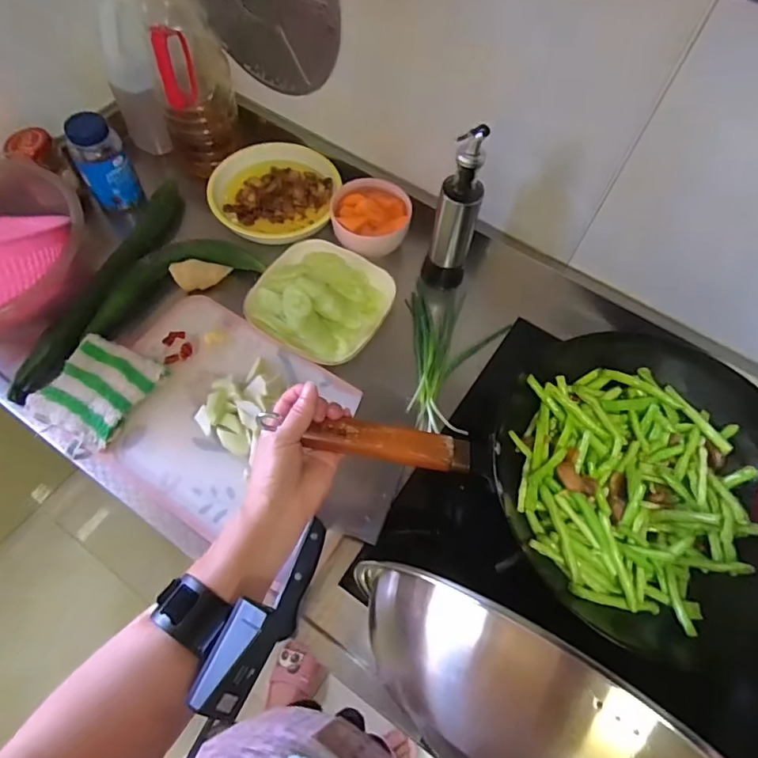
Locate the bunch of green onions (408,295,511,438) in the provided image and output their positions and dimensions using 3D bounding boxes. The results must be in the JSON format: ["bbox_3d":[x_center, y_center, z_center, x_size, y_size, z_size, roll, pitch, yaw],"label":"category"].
[{"bbox_3d":[0.105,-0.026,0.683,0.130,0.027,0.211,2,64,-1],"label":"bunch of green onions"}]

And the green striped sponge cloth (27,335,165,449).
[{"bbox_3d":[-0.352,0.009,0.619,0.124,0.028,0.122,27,66,11],"label":"green striped sponge cloth"}]

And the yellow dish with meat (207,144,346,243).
[{"bbox_3d":[-0.159,-0.292,0.779,0.189,0.036,0.176,1,64,-2],"label":"yellow dish with meat"}]

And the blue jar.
[{"bbox_3d":[-0.401,-0.313,0.736,0.068,0.136,0.077,-28,68,-15],"label":"blue jar"}]

